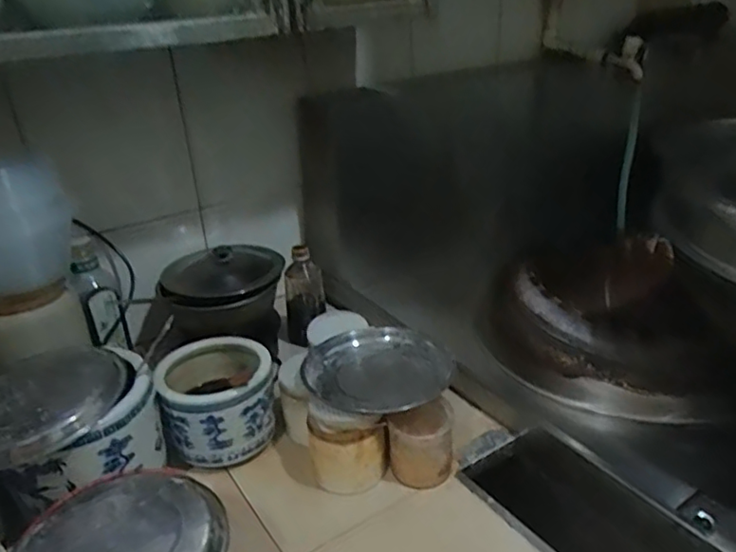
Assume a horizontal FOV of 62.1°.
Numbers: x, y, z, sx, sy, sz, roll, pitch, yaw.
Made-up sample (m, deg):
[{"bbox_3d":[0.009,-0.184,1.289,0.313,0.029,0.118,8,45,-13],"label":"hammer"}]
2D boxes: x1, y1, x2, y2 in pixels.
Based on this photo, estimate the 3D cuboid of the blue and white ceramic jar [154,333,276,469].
[{"bbox_3d":[-0.208,0.175,0.857,0.148,0.120,0.144,-6,26,-5],"label":"blue and white ceramic jar"}]

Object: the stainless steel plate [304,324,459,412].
[{"bbox_3d":[0.014,0.136,0.830,0.195,0.048,0.186,-3,26,2],"label":"stainless steel plate"}]

